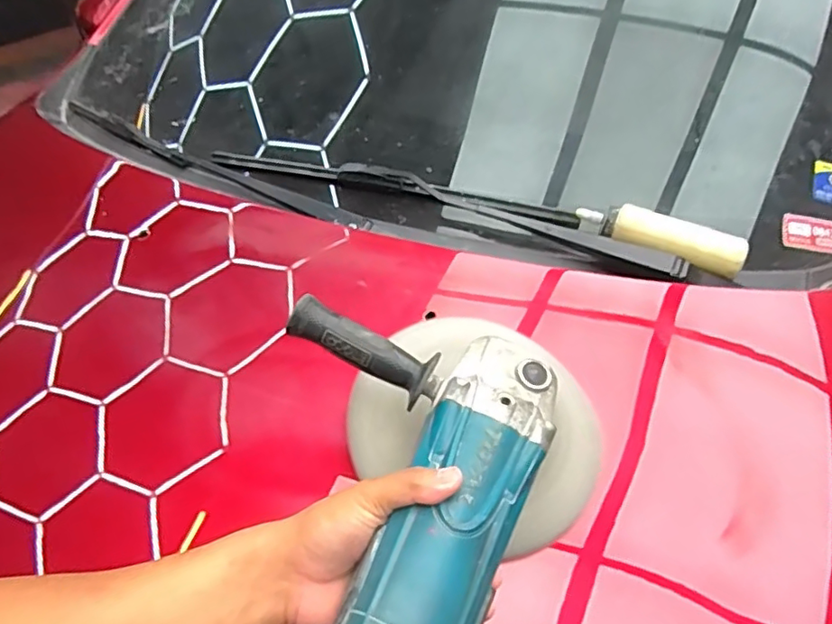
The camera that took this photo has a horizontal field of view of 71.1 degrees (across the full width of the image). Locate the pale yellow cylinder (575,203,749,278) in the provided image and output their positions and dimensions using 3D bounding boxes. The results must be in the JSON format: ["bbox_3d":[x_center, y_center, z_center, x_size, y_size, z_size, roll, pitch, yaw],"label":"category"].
[{"bbox_3d":[0.289,-0.093,0.695,0.197,0.046,0.044,14,40,16],"label":"pale yellow cylinder"}]

